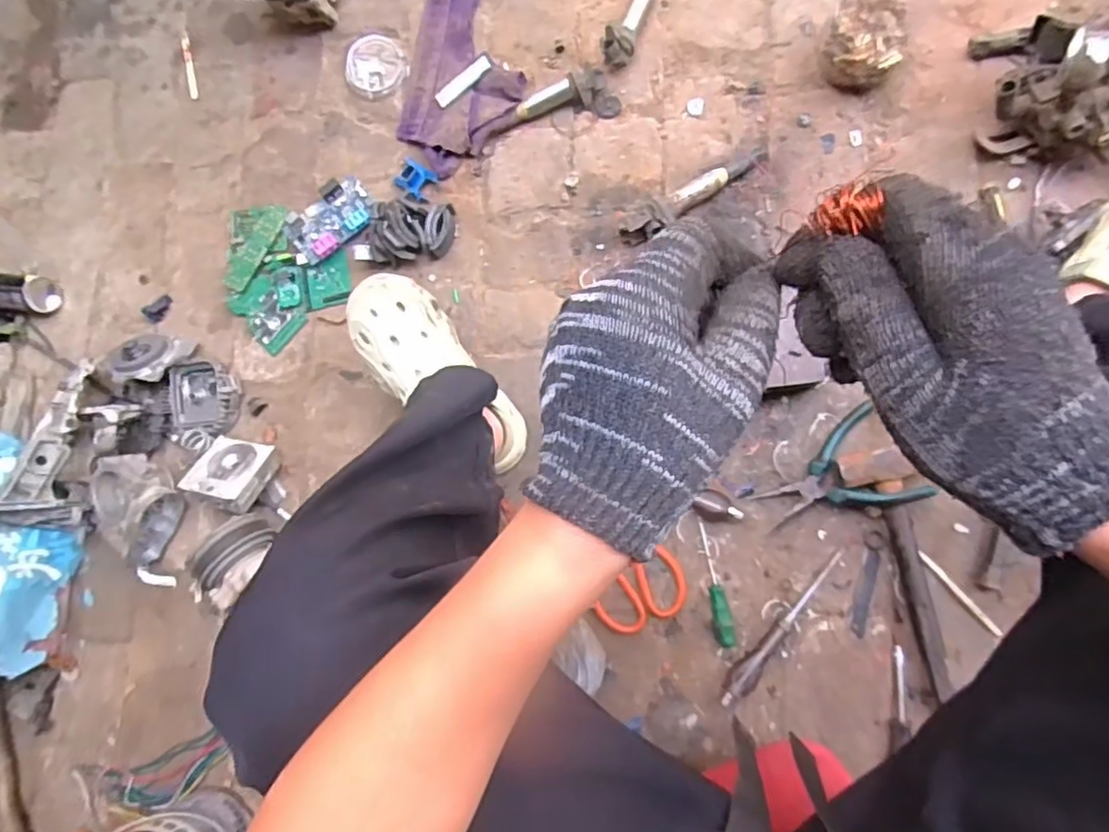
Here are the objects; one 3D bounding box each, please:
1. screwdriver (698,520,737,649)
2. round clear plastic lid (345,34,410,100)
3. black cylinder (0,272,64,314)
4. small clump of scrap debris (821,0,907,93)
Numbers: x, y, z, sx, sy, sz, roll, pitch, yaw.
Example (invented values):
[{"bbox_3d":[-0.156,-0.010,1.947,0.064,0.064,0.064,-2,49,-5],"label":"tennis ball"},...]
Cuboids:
[{"bbox_3d":[0.185,0.192,0.723,0.022,0.014,0.146,-12,83,11],"label":"screwdriver"},{"bbox_3d":[-0.240,-0.470,0.837,0.080,0.005,0.086,-1,86,12],"label":"round clear plastic lid"},{"bbox_3d":[-0.812,-0.179,0.896,0.211,0.051,0.056,3,88,10],"label":"black cylinder"},{"bbox_3d":[0.344,-0.415,0.696,0.088,0.074,0.077,24,91,10],"label":"small clump of scrap debris"}]

